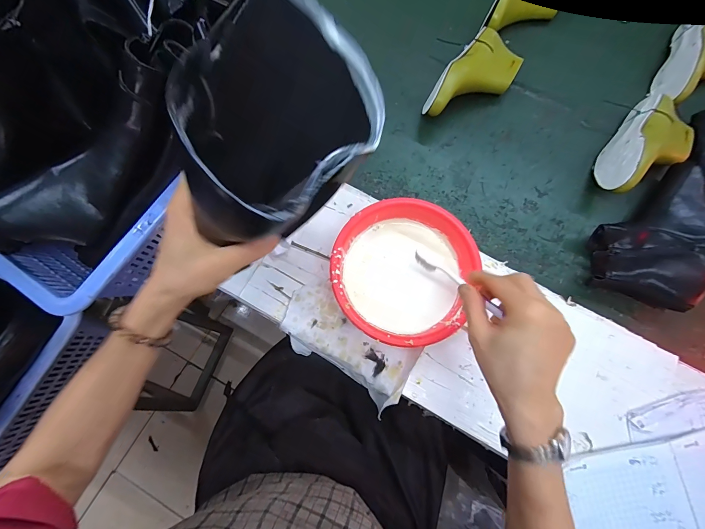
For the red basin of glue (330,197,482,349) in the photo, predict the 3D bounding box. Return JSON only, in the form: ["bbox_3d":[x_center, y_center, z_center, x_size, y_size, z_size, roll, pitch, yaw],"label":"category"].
[{"bbox_3d":[0.065,0.013,0.441,0.177,0.073,0.185,0,74,0],"label":"red basin of glue"}]

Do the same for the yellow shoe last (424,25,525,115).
[{"bbox_3d":[0.226,-0.336,0.577,0.100,0.079,0.229,36,77,9],"label":"yellow shoe last"}]

